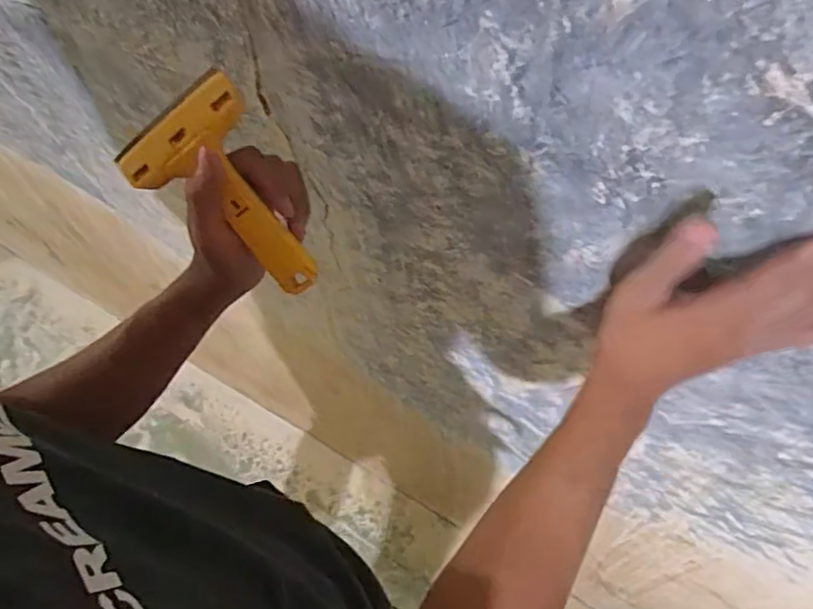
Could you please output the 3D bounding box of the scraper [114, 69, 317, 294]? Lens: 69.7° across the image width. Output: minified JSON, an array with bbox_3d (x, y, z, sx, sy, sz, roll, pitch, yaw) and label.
[{"bbox_3d":[-0.114,-0.067,0.396,0.096,0.143,0.014,-28,24,24],"label":"scraper"}]

